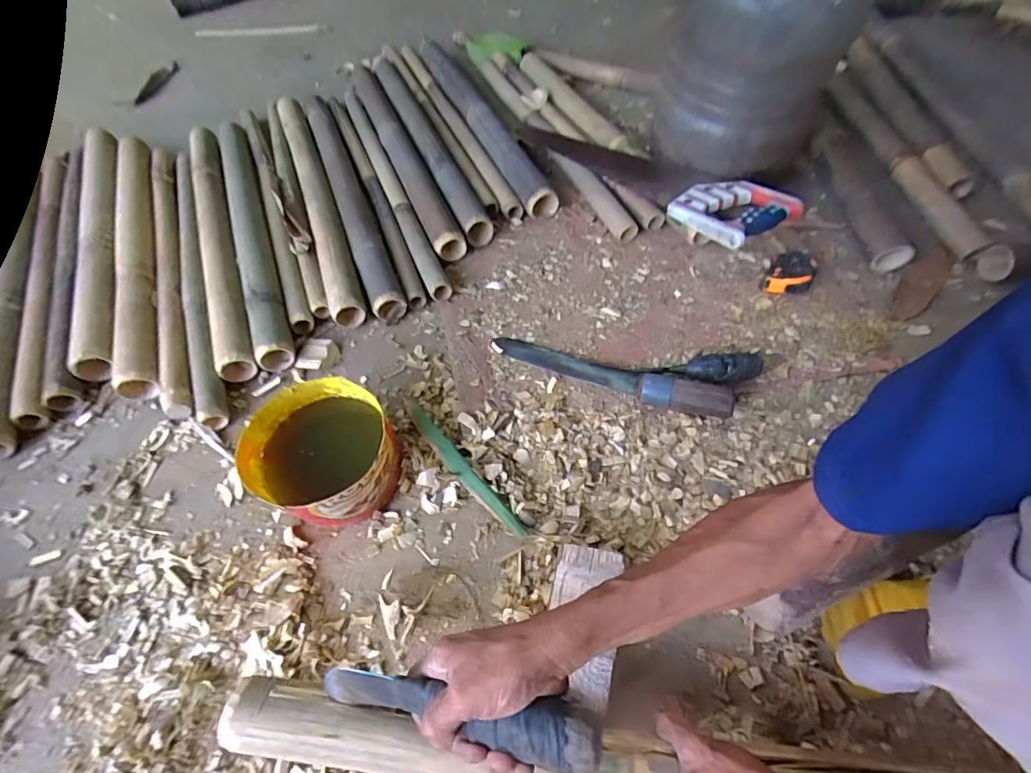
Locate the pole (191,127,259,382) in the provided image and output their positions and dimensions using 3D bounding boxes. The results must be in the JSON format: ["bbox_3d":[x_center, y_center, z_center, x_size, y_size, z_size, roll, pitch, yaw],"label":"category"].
[{"bbox_3d":[-0.516,-0.280,0.786,0.058,0.043,0.652,-22,60,-11],"label":"pole"}]

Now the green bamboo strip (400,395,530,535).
[{"bbox_3d":[-0.072,0.093,0.558,0.023,0.024,0.231,-39,65,-20],"label":"green bamboo strip"}]

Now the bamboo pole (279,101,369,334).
[{"bbox_3d":[-0.374,-0.374,0.840,0.055,0.042,0.682,-20,60,-11],"label":"bamboo pole"}]

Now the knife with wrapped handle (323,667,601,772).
[{"bbox_3d":[-0.046,0.220,0.312,0.204,0.032,0.035,-1,58,19],"label":"knife with wrapped handle"}]

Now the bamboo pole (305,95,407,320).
[{"bbox_3d":[-0.321,-0.392,0.861,0.056,0.042,0.711,-20,60,-11],"label":"bamboo pole"}]

